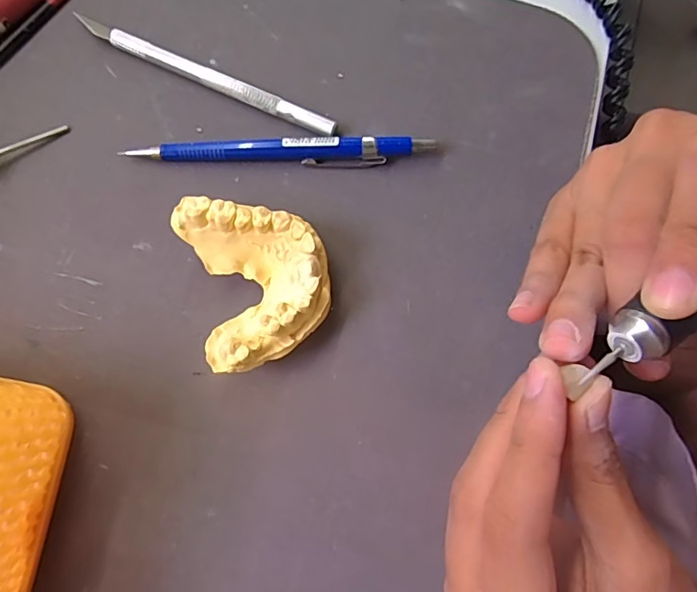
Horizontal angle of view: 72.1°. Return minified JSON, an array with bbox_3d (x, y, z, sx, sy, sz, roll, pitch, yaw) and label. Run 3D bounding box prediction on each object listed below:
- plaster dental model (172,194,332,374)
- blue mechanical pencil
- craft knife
[{"bbox_3d":[-0.035,-0.008,0.195,0.052,0.026,0.068,-17,79,-3],"label":"plaster dental model"},{"bbox_3d":[-0.030,-0.066,0.214,0.133,0.011,0.012,2,78,1],"label":"blue mechanical pencil"},{"bbox_3d":[-0.067,-0.103,0.223,0.133,0.007,0.008,24,79,5],"label":"craft knife"}]

